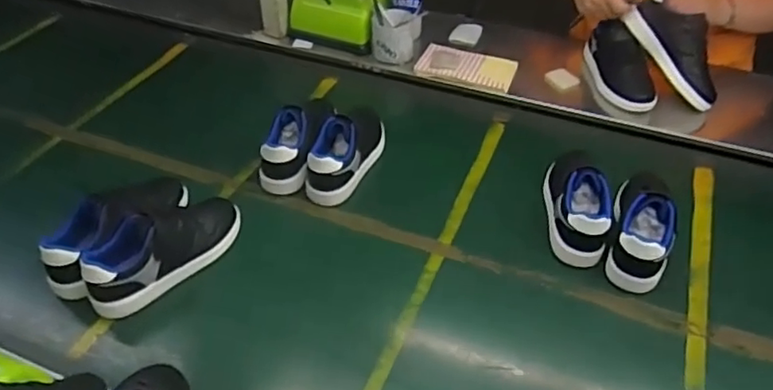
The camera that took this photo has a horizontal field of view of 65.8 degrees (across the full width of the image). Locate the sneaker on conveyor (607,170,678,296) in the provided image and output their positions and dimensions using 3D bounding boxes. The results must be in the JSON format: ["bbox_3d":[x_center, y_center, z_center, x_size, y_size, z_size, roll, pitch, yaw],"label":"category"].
[{"bbox_3d":[0.385,0.020,0.873,0.085,0.095,0.251,16,44,16],"label":"sneaker on conveyor"}]

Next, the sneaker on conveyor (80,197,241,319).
[{"bbox_3d":[-0.302,0.060,0.811,0.098,0.084,0.230,23,47,22],"label":"sneaker on conveyor"}]

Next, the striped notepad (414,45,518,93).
[{"bbox_3d":[0.158,-0.252,1.176,0.185,0.019,0.105,15,44,15],"label":"striped notepad"}]

